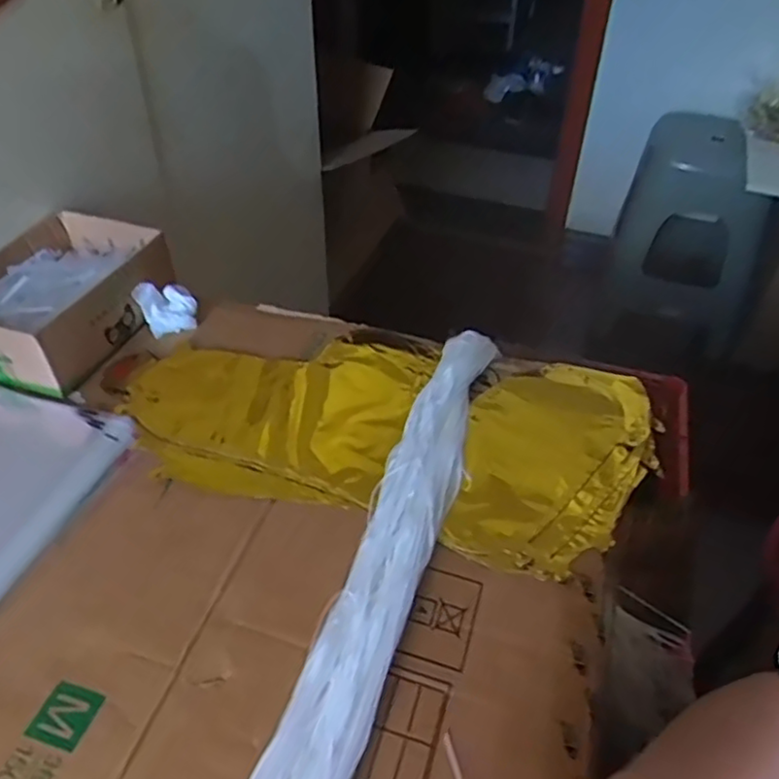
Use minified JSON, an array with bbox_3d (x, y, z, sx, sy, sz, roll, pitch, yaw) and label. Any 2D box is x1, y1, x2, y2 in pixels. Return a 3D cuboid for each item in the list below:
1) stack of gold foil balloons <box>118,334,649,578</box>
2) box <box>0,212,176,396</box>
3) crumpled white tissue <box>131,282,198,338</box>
[{"bbox_3d":[0.000,0.023,0.578,0.425,0.034,0.224,12,44,12],"label":"stack of gold foil balloons"},{"bbox_3d":[-0.307,-0.089,0.640,0.148,0.059,0.191,13,44,12],"label":"box"},{"bbox_3d":[-0.213,-0.081,0.654,0.052,0.038,0.045,-16,46,-17],"label":"crumpled white tissue"}]

